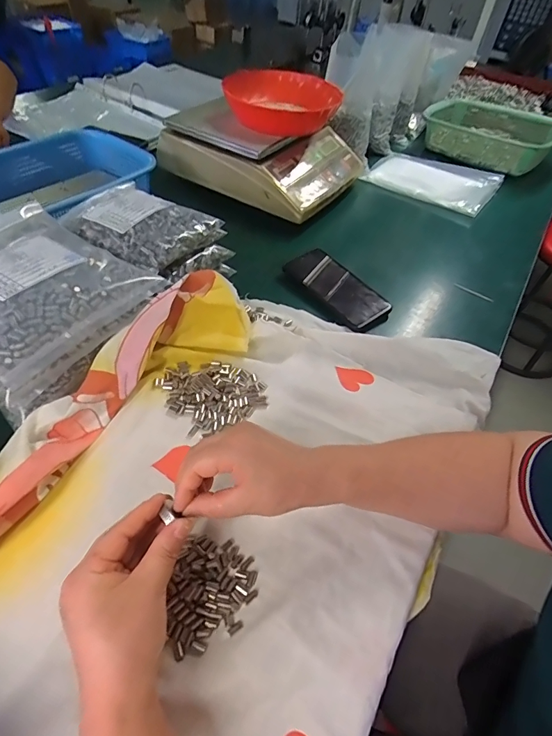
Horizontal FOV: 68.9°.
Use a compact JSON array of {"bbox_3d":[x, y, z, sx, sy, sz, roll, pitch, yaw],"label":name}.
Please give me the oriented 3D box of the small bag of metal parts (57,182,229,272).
[{"bbox_3d":[-0.180,-0.191,0.526,0.166,0.037,0.134,28,53,16],"label":"small bag of metal parts"}]

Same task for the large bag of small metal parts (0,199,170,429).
[{"bbox_3d":[-0.274,-0.077,0.449,0.221,0.107,0.195,29,53,16],"label":"large bag of small metal parts"}]

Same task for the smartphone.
[{"bbox_3d":[0.088,-0.117,0.587,0.072,0.017,0.161,-30,59,-26],"label":"smartphone"}]

